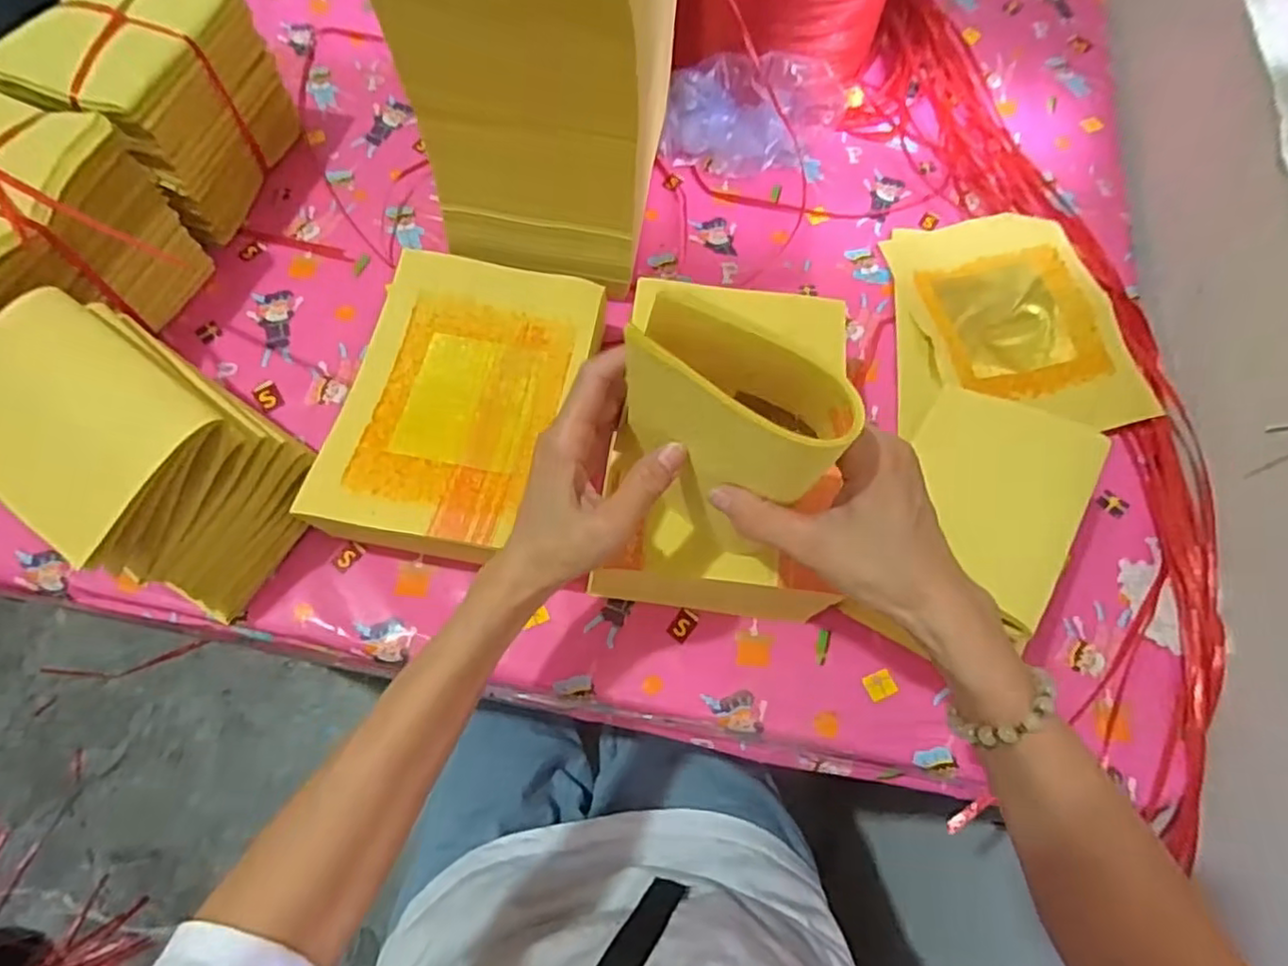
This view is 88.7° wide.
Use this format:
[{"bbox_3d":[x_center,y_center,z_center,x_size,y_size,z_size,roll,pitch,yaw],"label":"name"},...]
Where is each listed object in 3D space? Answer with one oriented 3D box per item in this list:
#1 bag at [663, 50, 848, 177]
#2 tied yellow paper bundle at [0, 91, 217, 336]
[{"bbox_3d":[0.111,-0.361,0.644,0.185,0.062,0.090,-6,68,-5],"label":"bag"},{"bbox_3d":[-0.443,-0.168,0.490,0.121,0.147,0.172,23,68,7],"label":"tied yellow paper bundle"}]

